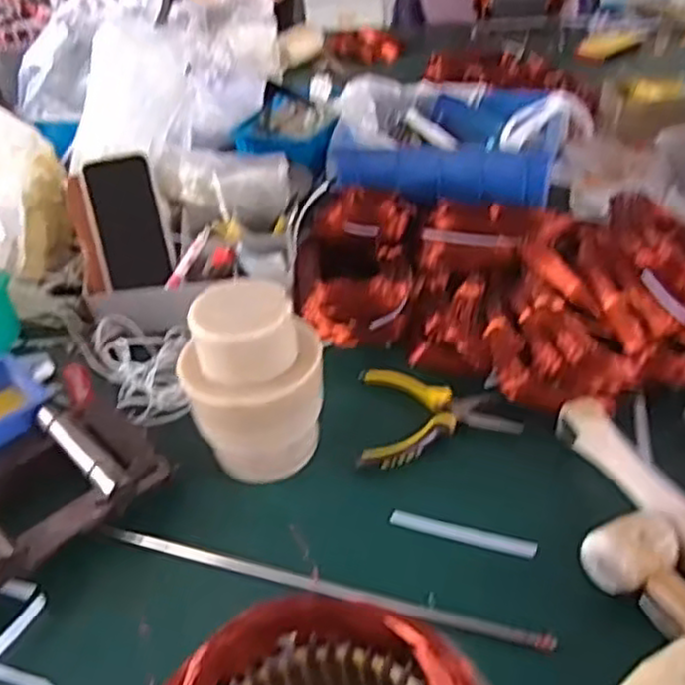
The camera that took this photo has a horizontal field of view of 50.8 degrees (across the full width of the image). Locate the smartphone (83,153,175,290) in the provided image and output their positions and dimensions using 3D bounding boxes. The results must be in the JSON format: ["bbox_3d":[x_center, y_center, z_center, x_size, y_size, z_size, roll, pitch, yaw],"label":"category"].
[{"bbox_3d":[-0.224,-0.127,0.760,0.066,0.140,0.014,-14,-2,-11],"label":"smartphone"}]

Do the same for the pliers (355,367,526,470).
[{"bbox_3d":[0.084,0.062,0.638,0.136,0.017,0.112,-1,38,6],"label":"pliers"}]

